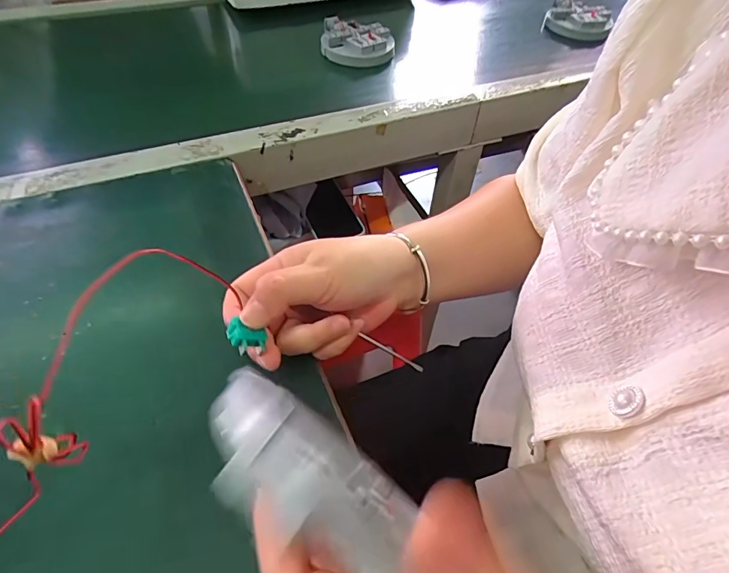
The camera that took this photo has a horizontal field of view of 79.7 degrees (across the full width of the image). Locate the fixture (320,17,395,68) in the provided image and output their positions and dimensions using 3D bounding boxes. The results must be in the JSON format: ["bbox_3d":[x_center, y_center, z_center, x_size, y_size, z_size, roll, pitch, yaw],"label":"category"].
[{"bbox_3d":[-0.009,-0.343,0.615,0.100,0.028,0.088,8,53,-5],"label":"fixture"}]

